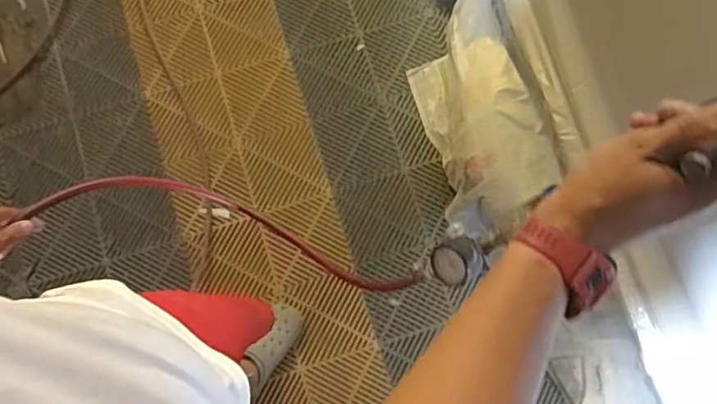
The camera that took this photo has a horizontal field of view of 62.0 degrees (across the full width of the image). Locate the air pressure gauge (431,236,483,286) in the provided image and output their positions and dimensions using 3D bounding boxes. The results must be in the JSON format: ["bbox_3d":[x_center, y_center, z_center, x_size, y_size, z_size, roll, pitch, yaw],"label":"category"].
[{"bbox_3d":[0.089,0.052,0.530,0.045,0.023,0.038,-28,81,-6],"label":"air pressure gauge"}]

